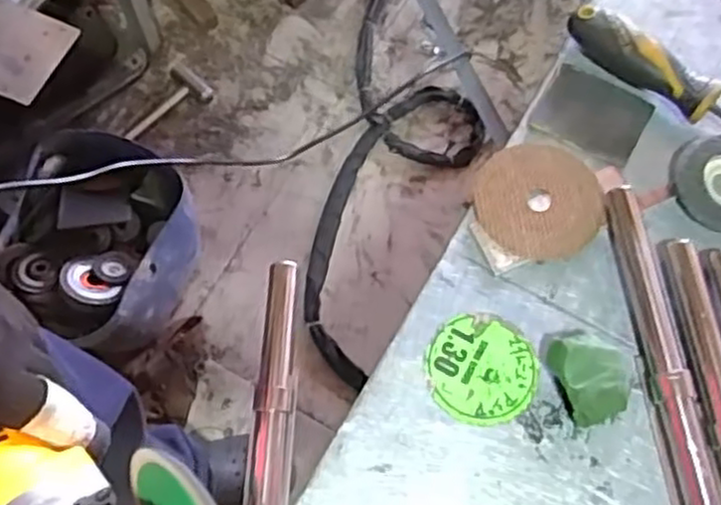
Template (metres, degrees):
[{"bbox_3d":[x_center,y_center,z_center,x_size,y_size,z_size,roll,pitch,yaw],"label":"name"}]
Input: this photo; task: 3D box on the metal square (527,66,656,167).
[{"bbox_3d":[0.159,-0.094,0.511,0.069,0.004,0.060,29,71,11],"label":"metal square"}]

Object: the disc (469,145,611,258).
[{"bbox_3d":[0.115,-0.034,0.483,0.083,0.007,0.079,0,68,0],"label":"disc"}]

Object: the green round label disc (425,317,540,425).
[{"bbox_3d":[0.071,0.071,0.443,0.064,0.004,0.061,0,68,0],"label":"green round label disc"}]

